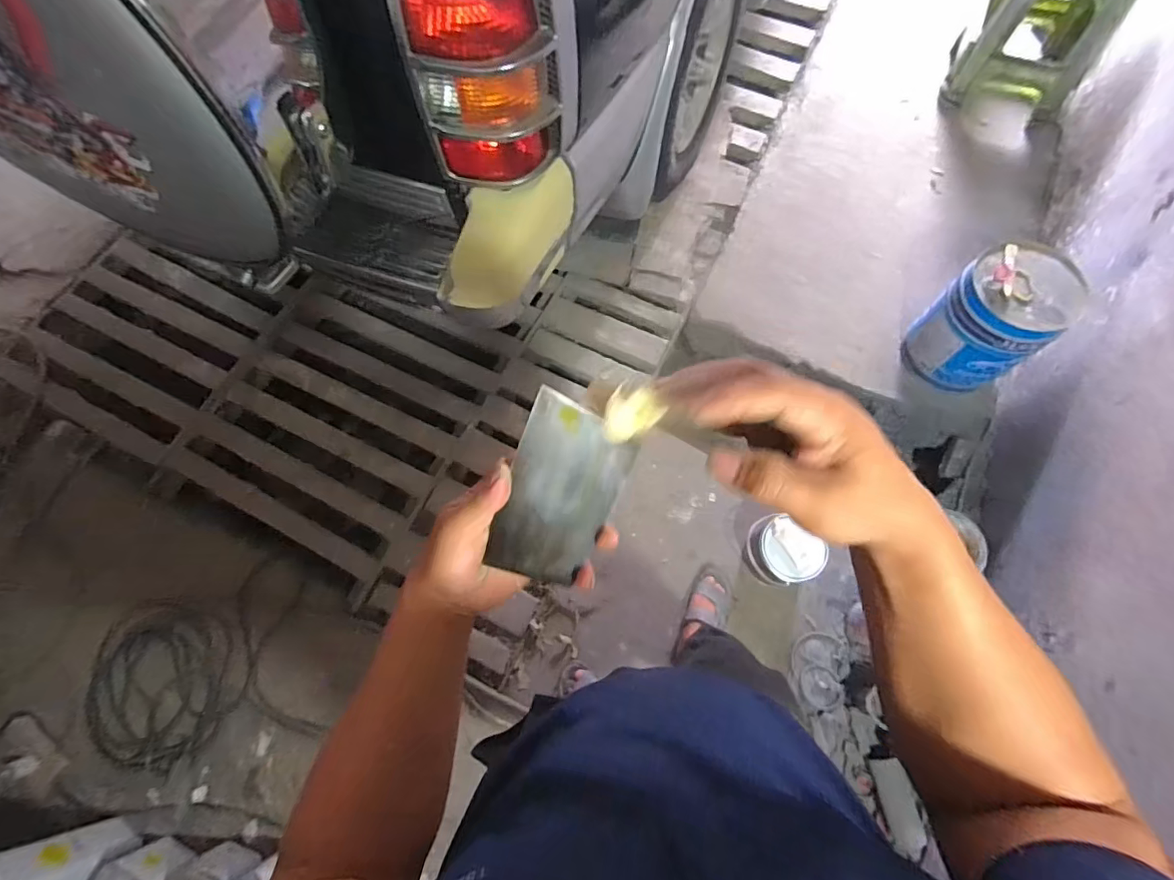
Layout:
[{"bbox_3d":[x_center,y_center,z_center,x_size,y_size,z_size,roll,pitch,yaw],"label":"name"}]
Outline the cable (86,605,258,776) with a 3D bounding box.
[{"bbox_3d":[-1.034,0.612,1.281,0.373,0.035,0.363,5,70,4],"label":"cable"}]

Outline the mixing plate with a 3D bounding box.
[{"bbox_3d":[-0.019,0.038,0.349,0.073,0.006,0.132,19,112,-11],"label":"mixing plate"}]

